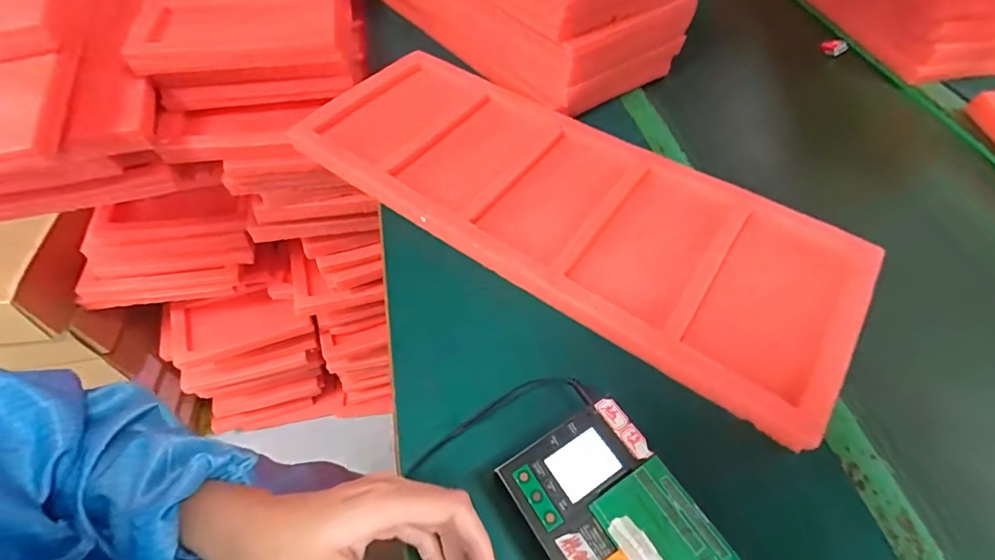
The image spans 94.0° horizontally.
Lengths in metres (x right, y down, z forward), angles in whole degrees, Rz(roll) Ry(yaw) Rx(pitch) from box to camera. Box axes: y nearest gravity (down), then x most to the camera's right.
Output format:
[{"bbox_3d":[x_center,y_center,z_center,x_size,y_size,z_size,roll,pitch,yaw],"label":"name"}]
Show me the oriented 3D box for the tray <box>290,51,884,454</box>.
[{"bbox_3d":[0.060,-0.084,0.461,0.544,0.026,0.224,33,62,19],"label":"tray"}]

